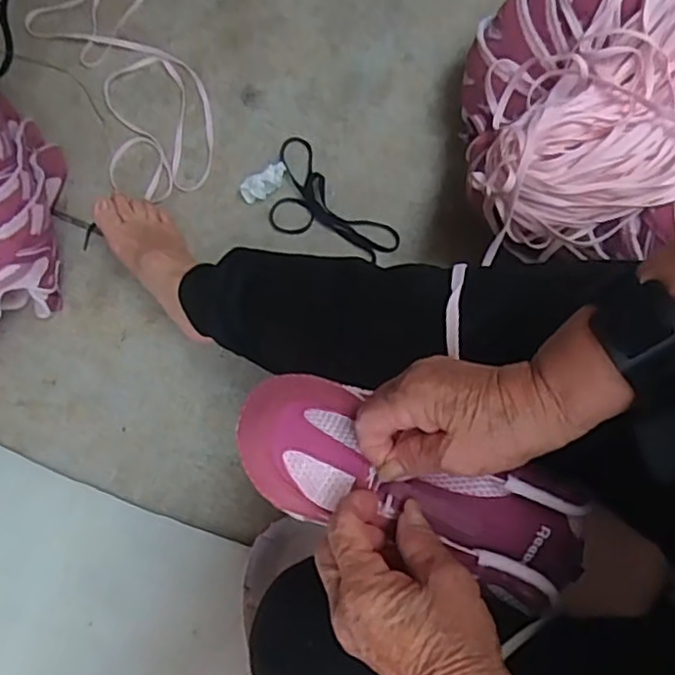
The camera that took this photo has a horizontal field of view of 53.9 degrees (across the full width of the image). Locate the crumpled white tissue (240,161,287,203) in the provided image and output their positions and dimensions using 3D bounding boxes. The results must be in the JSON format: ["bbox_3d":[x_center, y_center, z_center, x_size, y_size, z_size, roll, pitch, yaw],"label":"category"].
[{"bbox_3d":[-0.092,-0.192,0.819,0.060,0.030,0.030,-30,77,-6],"label":"crumpled white tissue"}]

